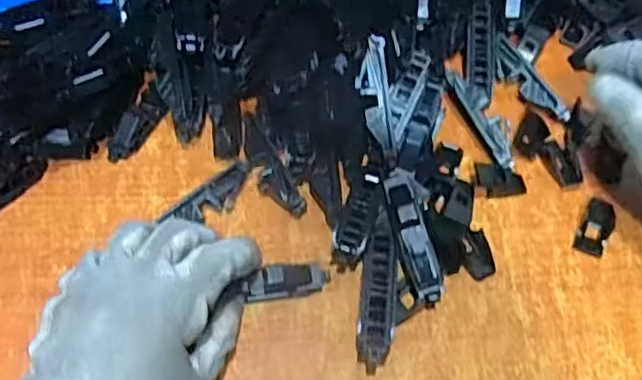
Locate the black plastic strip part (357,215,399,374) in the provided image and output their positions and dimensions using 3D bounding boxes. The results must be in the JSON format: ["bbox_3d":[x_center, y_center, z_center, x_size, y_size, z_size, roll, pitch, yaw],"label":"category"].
[{"bbox_3d":[0.033,0.058,0.379,0.022,0.022,0.086,9,58,1],"label":"black plastic strip part"}]

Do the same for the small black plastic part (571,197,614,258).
[{"bbox_3d":[0.178,0.023,0.422,0.019,0.008,0.044,28,60,13],"label":"small black plastic part"}]

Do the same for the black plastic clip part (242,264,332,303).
[{"bbox_3d":[-0.018,0.053,0.381,0.051,0.018,0.016,-5,58,-18],"label":"black plastic clip part"}]

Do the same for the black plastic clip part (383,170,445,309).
[{"bbox_3d":[0.055,0.024,0.391,0.022,0.012,0.084,-10,59,-11],"label":"black plastic clip part"}]

